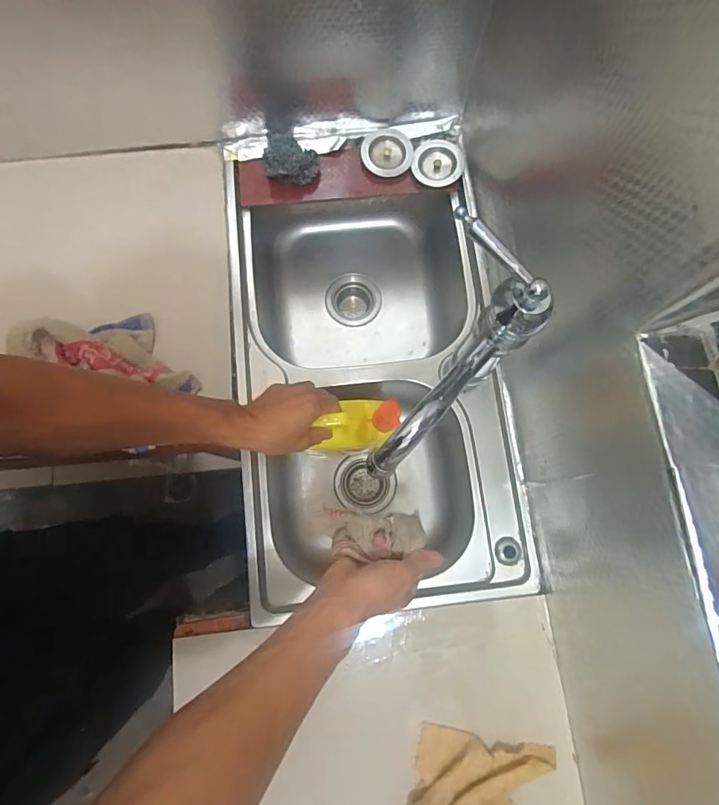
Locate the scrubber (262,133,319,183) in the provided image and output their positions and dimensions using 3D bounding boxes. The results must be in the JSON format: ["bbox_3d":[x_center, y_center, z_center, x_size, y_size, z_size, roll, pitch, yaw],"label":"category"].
[{"bbox_3d":[-0.111,-0.401,0.731,0.087,0.033,0.085,-4,78,-2],"label":"scrubber"}]

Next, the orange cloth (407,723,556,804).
[{"bbox_3d":[0.149,0.484,0.552,0.165,0.046,0.135,16,78,3],"label":"orange cloth"}]

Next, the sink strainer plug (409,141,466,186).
[{"bbox_3d":[0.132,-0.403,0.750,0.082,0.016,0.082,0,78,-1],"label":"sink strainer plug"}]

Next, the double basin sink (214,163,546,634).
[{"bbox_3d":[0.009,-0.048,0.796,0.396,0.226,0.718,-7,78,-2],"label":"double basin sink"}]

